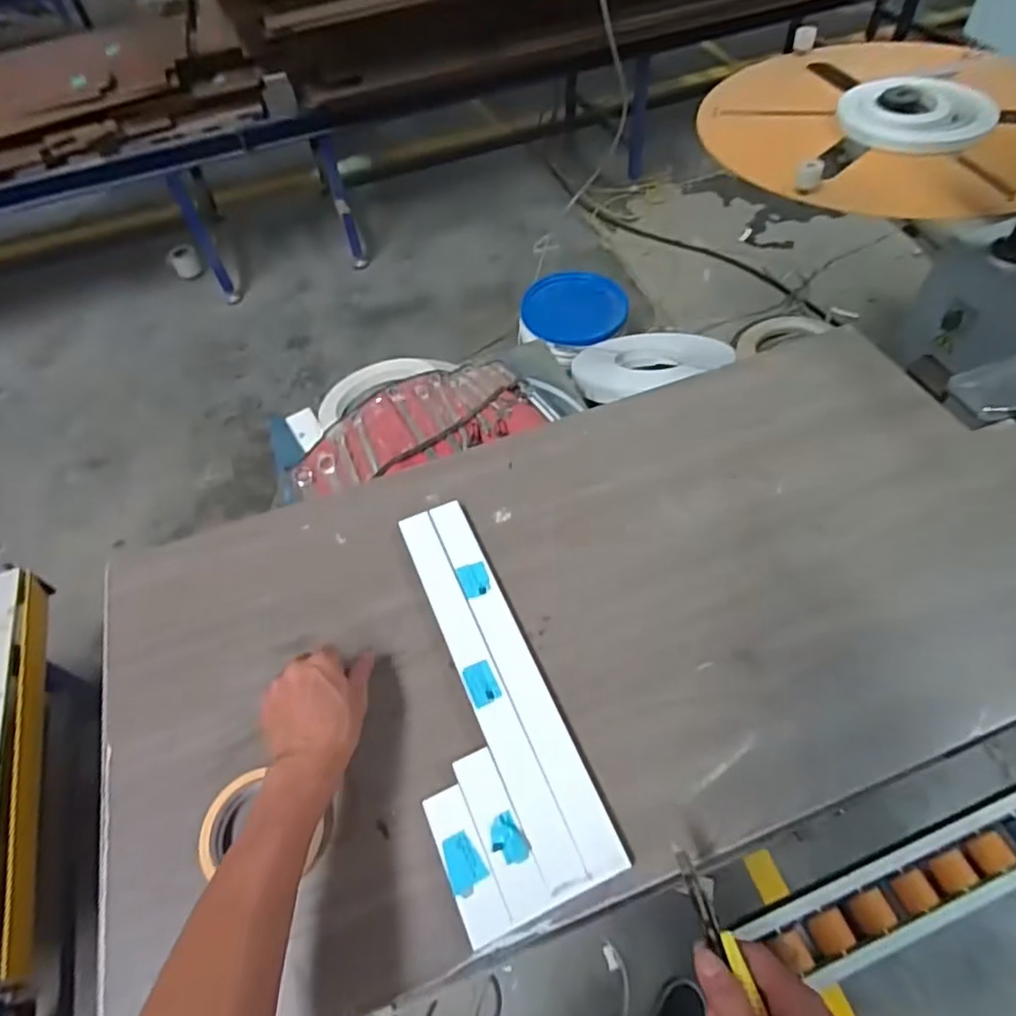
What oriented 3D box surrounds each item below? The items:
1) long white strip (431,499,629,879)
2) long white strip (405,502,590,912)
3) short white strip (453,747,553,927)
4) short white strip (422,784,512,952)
[{"bbox_3d":[0.006,0.144,0.603,0.037,0.016,0.388,-21,57,-10],"label":"long white strip"},{"bbox_3d":[-0.028,0.156,0.597,0.037,0.005,0.388,-22,56,-10],"label":"long white strip"},{"bbox_3d":[-0.007,0.266,0.516,0.034,0.008,0.128,-23,57,-11],"label":"short white strip"},{"bbox_3d":[-0.034,0.286,0.505,0.034,0.004,0.112,-22,57,-11],"label":"short white strip"}]

